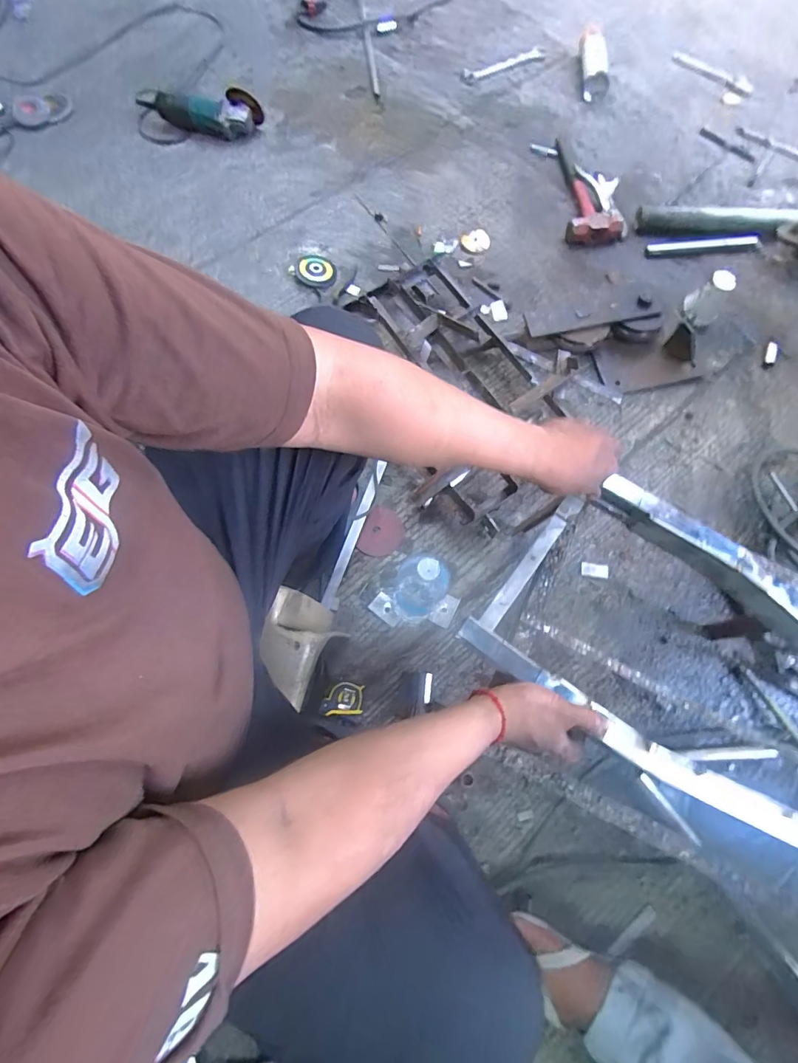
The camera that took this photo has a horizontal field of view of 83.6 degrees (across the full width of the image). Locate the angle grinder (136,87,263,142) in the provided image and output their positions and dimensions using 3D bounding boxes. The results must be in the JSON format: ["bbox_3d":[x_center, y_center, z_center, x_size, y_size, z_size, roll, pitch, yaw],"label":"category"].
[{"bbox_3d":[-0.547,-1.094,1.173,0.355,0.081,0.104,14,73,4],"label":"angle grinder"}]

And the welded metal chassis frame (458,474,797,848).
[{"bbox_3d":[0.396,0.186,0.481,0.598,0.061,0.264,34,78,10],"label":"welded metal chassis frame"}]

